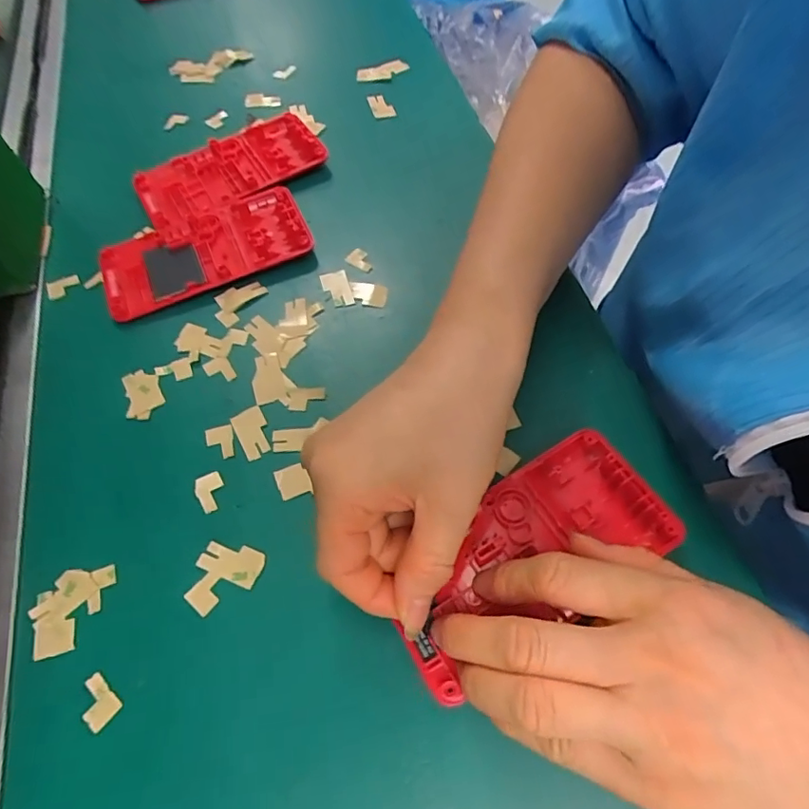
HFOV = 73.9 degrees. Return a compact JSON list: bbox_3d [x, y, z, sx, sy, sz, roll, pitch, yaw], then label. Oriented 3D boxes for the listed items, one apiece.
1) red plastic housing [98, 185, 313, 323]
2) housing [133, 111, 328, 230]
[{"bbox_3d":[-0.122,-0.096,0.325,0.121,0.014,0.065,-22,61,-10],"label":"red plastic housing"},{"bbox_3d":[-0.120,-0.161,0.362,0.118,0.010,0.065,-30,63,-14],"label":"housing"}]

